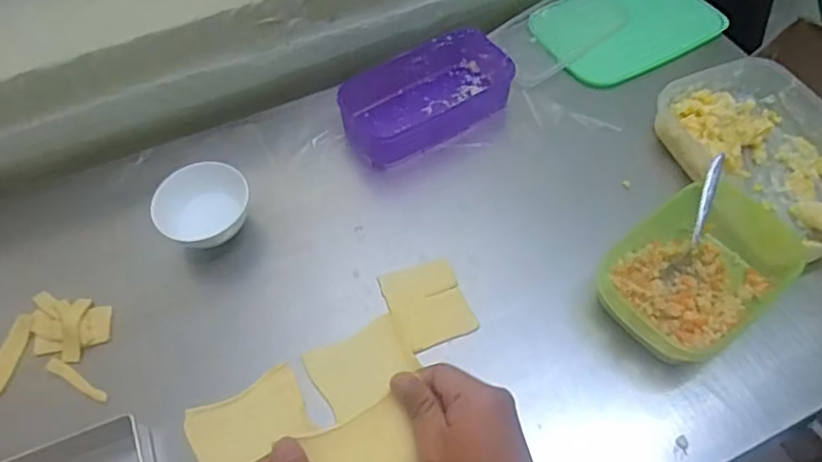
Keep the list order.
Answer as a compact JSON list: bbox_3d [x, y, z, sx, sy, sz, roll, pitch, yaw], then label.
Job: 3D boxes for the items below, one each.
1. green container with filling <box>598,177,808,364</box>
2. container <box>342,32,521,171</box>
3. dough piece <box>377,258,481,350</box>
[{"bbox_3d":[0.276,0.043,0.594,0.200,0.058,0.146,-32,62,-18],"label":"green container with filling"},{"bbox_3d":[0.017,-0.172,0.743,0.216,0.049,0.125,-27,60,-16],"label":"container"},{"bbox_3d":[0.018,0.072,0.609,0.076,0.004,0.088,-19,58,-10],"label":"dough piece"}]

